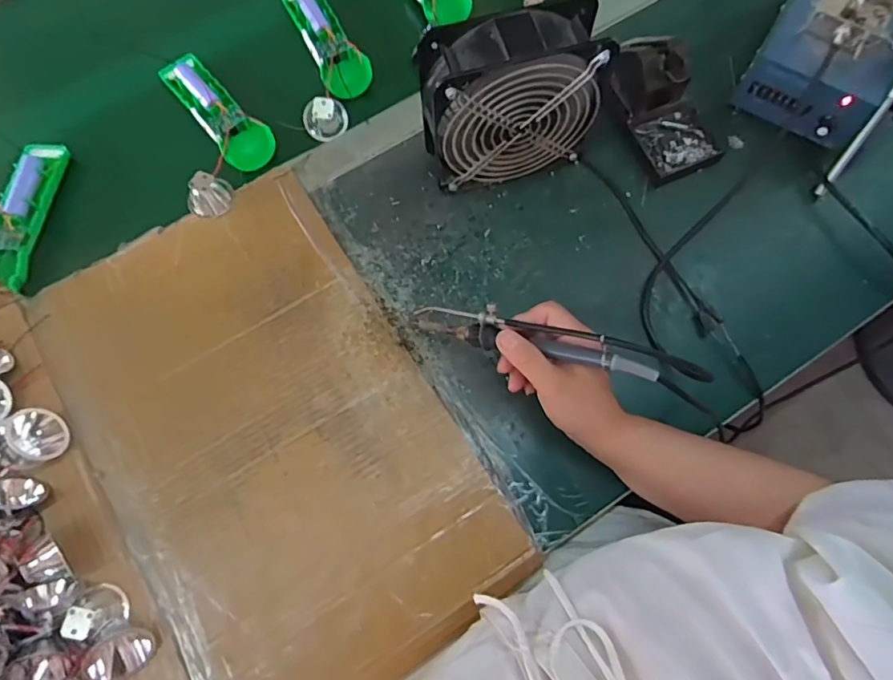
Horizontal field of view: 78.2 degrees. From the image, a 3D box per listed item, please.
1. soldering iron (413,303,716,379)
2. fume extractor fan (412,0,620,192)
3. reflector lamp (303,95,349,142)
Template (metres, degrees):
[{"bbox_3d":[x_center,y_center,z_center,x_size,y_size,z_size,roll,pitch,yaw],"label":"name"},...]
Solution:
[{"bbox_3d":[0.066,-0.001,0.411,0.238,0.031,0.023,11,67,32],"label":"soldering iron"},{"bbox_3d":[0.051,-0.202,0.487,0.148,0.158,0.064,-16,72,-4],"label":"fume extractor fan"},{"bbox_3d":[-0.125,-0.225,0.563,0.043,0.026,0.041,1,109,4],"label":"reflector lamp"}]

